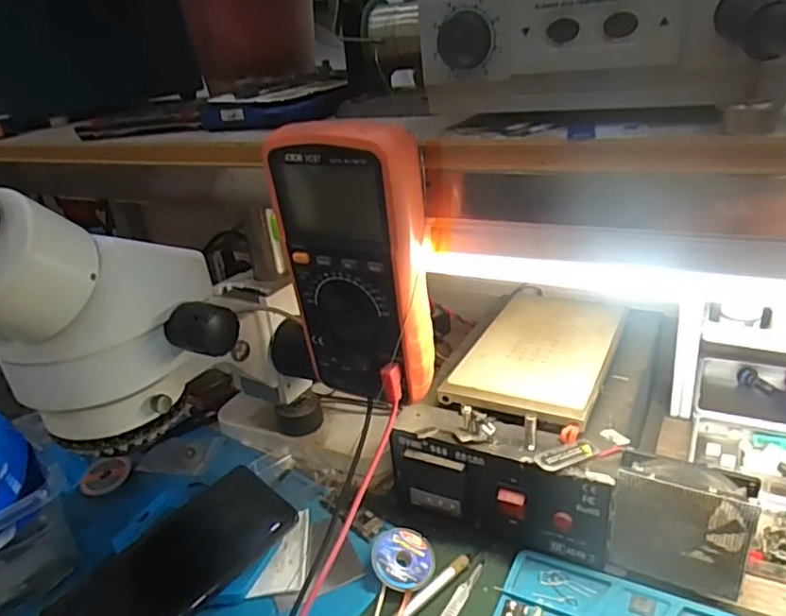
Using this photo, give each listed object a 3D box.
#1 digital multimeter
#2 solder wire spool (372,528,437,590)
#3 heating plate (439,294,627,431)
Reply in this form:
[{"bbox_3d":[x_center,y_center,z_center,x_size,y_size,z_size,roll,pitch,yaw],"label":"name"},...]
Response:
[{"bbox_3d":[-0.019,-0.025,0.369,0.088,0.167,0.046,10,30,32],"label":"digital multimeter"},{"bbox_3d":[0.008,0.181,0.432,0.046,0.006,0.046,10,39,-9],"label":"solder wire spool"},{"bbox_3d":[0.128,0.037,0.506,0.107,0.020,0.184,8,30,29],"label":"heating plate"}]

